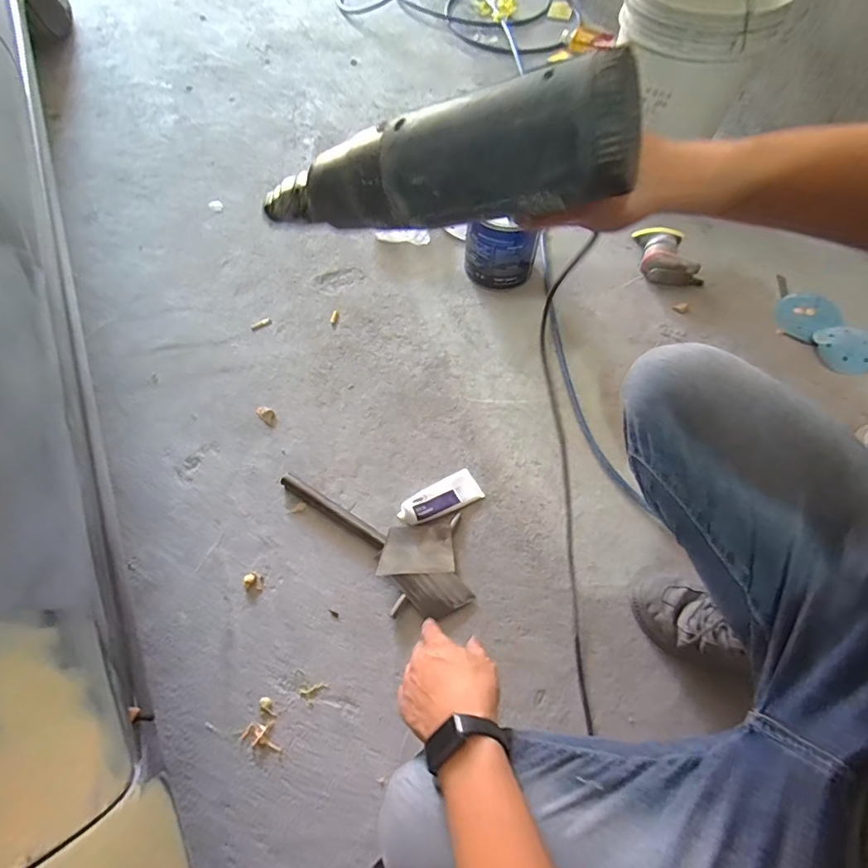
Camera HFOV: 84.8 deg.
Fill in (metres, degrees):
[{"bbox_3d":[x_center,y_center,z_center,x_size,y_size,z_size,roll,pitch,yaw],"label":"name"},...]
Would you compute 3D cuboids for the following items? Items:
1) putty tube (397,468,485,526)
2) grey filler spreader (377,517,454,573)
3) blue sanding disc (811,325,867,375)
[{"bbox_3d":[0.009,0.103,0.769,0.141,0.033,0.058,-26,65,-13],"label":"putty tube"},{"bbox_3d":[-0.027,0.173,0.732,0.112,0.004,0.080,0,62,-7],"label":"grey filler spreader"},{"bbox_3d":[0.789,-0.162,0.898,0.124,0.010,0.103,-2,62,-2],"label":"blue sanding disc"}]

